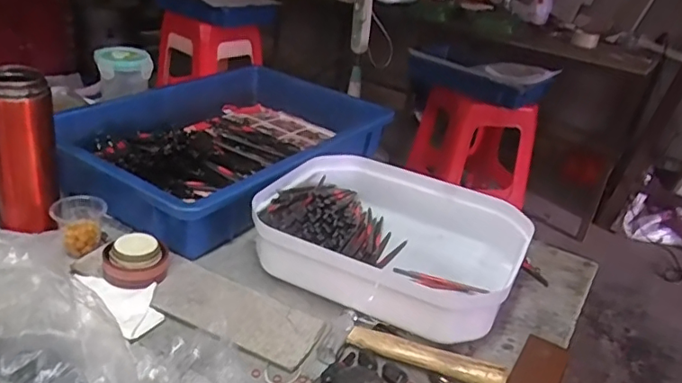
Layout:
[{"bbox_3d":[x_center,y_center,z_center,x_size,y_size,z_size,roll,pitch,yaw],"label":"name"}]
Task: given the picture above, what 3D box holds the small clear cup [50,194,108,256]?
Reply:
[{"bbox_3d":[-0.270,0.032,0.584,0.053,0.044,0.061,-6,29,-25],"label":"small clear cup"}]

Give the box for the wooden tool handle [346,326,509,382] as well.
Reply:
[{"bbox_3d":[0.072,0.143,0.485,0.135,0.023,0.019,16,27,15],"label":"wooden tool handle"}]

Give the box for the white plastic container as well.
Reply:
[{"bbox_3d":[0.049,0.053,0.605,0.261,0.070,0.213,19,29,22],"label":"white plastic container"}]

